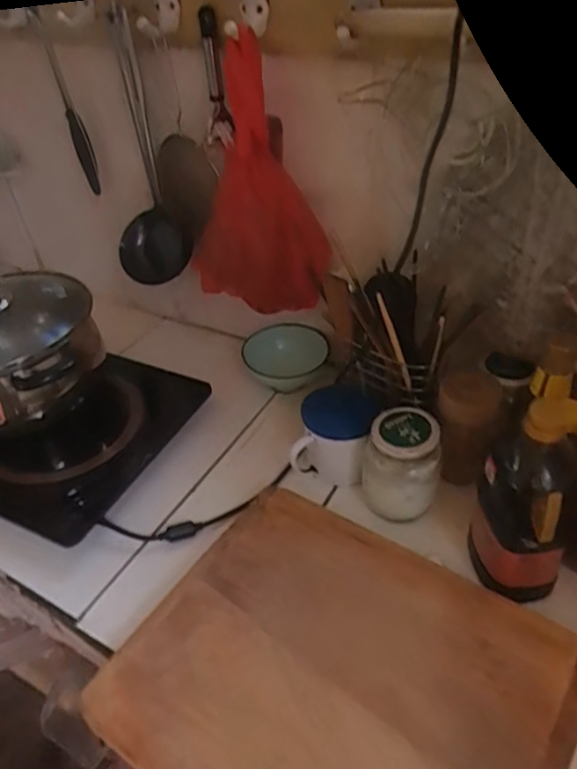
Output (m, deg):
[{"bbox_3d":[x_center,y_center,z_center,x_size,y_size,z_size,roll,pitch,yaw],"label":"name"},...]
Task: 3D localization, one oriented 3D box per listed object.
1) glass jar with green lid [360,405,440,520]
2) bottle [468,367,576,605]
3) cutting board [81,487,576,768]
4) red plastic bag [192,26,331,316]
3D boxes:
[{"bbox_3d":[0.128,0.092,0.677,0.083,0.115,0.071,6,41,13],"label":"glass jar with green lid"},{"bbox_3d":[0.225,0.101,0.559,0.089,0.250,0.070,16,44,24],"label":"bottle"},{"bbox_3d":[0.042,0.263,0.533,0.367,0.029,0.301,23,47,29],"label":"cutting board"},{"bbox_3d":[-0.042,-0.225,0.711,0.146,0.309,0.088,-26,44,-24],"label":"red plastic bag"}]

